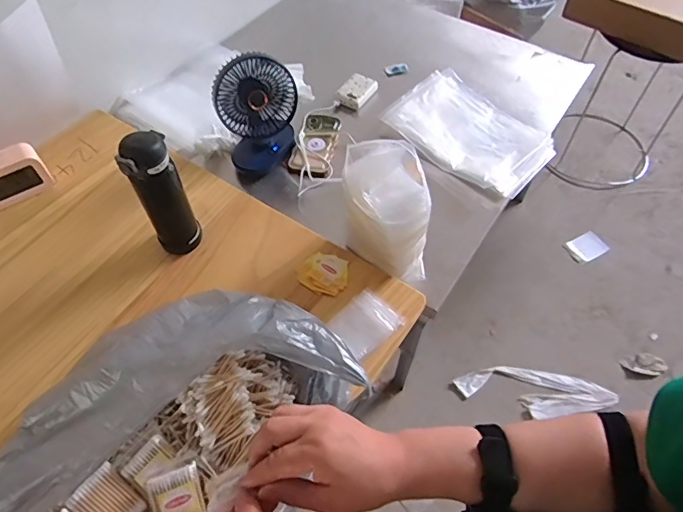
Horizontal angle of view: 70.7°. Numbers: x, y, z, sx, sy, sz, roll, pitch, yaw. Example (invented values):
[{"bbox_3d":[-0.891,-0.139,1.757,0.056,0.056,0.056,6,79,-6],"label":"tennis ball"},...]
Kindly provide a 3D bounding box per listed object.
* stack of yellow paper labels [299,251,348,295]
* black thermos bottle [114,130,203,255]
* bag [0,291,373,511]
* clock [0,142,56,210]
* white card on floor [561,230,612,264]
[{"bbox_3d":[-0.026,0.026,0.758,0.073,0.006,0.070,13,57,10],"label":"stack of yellow paper labels"},{"bbox_3d":[-0.260,-0.084,0.705,0.061,0.211,0.056,-11,56,-7],"label":"black thermos bottle"},{"bbox_3d":[-0.232,0.259,0.524,0.290,0.124,0.531,35,63,22],"label":"bag"},{"bbox_3d":[-0.565,-0.126,0.803,0.136,0.079,0.051,-31,61,-19],"label":"clock"},{"bbox_3d":[0.712,-0.026,1.395,0.124,0.019,0.077,-27,70,-10],"label":"white card on floor"}]

